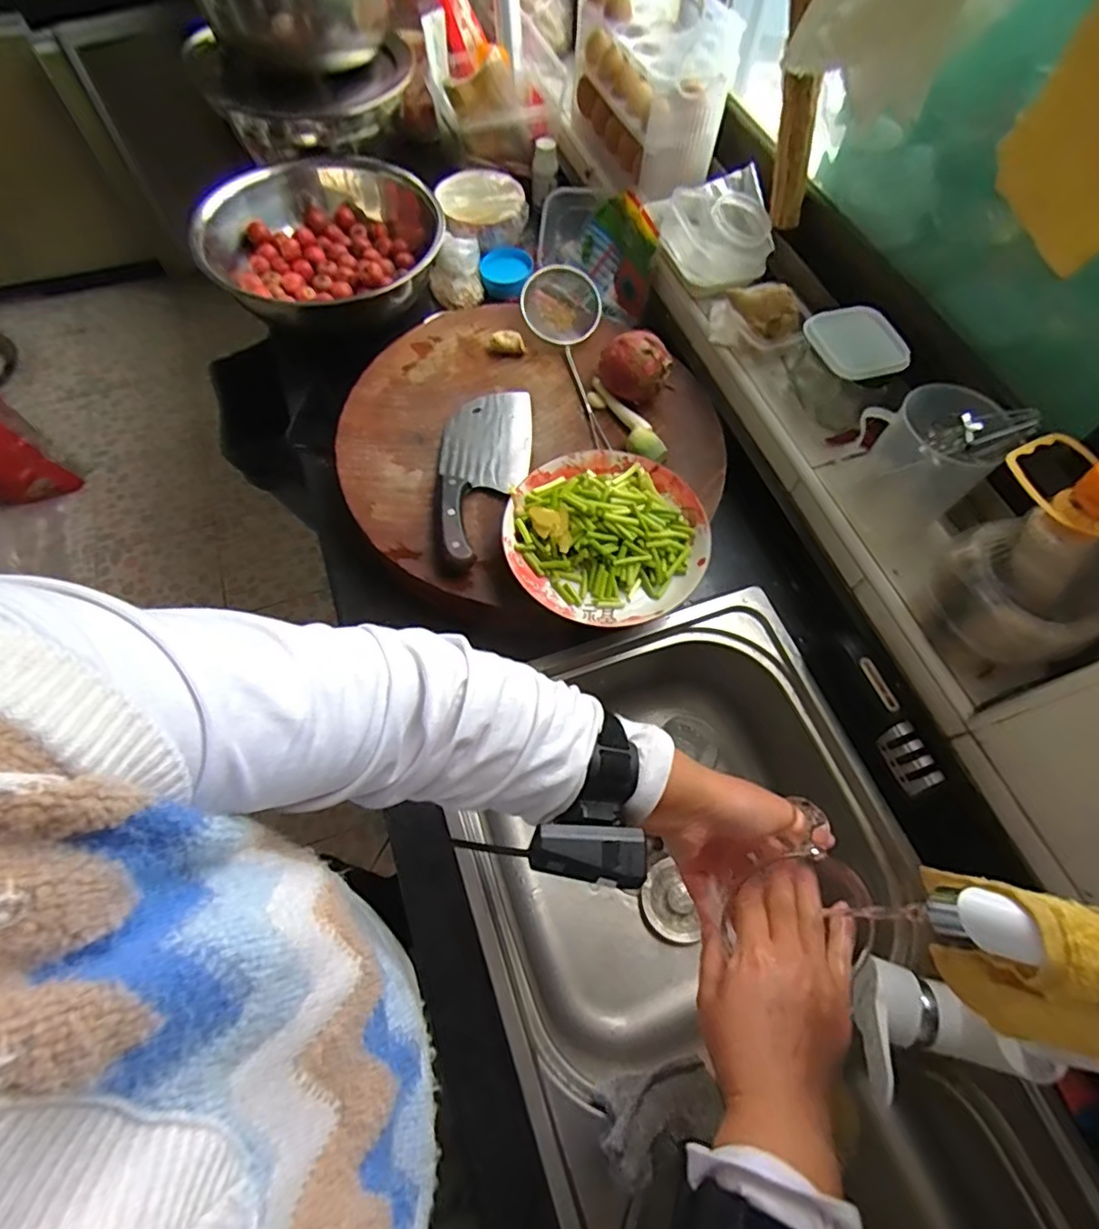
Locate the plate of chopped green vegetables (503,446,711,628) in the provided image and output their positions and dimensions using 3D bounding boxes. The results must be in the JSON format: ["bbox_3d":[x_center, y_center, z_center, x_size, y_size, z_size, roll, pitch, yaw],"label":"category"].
[{"bbox_3d":[0.058,-0.081,0.583,0.190,0.043,0.188,1,64,-1],"label":"plate of chopped green vegetables"}]

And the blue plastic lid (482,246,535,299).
[{"bbox_3d":[-0.060,-0.490,0.843,0.067,0.034,0.080,5,64,1],"label":"blue plastic lid"}]

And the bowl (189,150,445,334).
[{"bbox_3d":[-0.288,-0.477,0.758,0.282,0.082,0.269,1,64,-1],"label":"bowl"}]

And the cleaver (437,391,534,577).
[{"bbox_3d":[-0.067,-0.152,0.632,0.098,0.019,0.236,-1,65,-2],"label":"cleaver"}]

